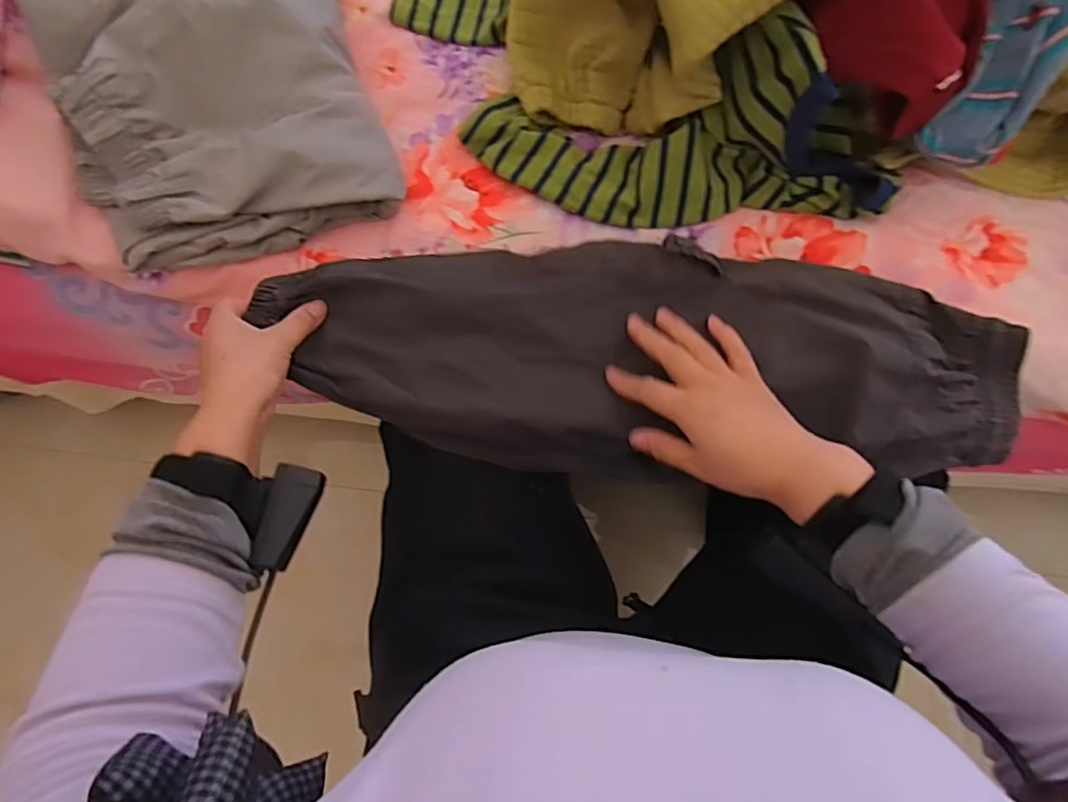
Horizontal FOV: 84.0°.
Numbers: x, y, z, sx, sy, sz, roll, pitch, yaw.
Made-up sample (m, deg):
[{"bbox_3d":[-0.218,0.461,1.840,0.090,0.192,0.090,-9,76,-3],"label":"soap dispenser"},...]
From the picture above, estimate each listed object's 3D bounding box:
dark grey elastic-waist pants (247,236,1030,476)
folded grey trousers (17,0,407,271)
[{"bbox_3d":[0.081,-0.035,0.473,0.567,0.053,0.172,3,79,1],"label":"dark grey elastic-waist pants"},{"bbox_3d":[-0.267,-0.248,0.505,0.253,0.086,0.226,-19,80,-4],"label":"folded grey trousers"}]

